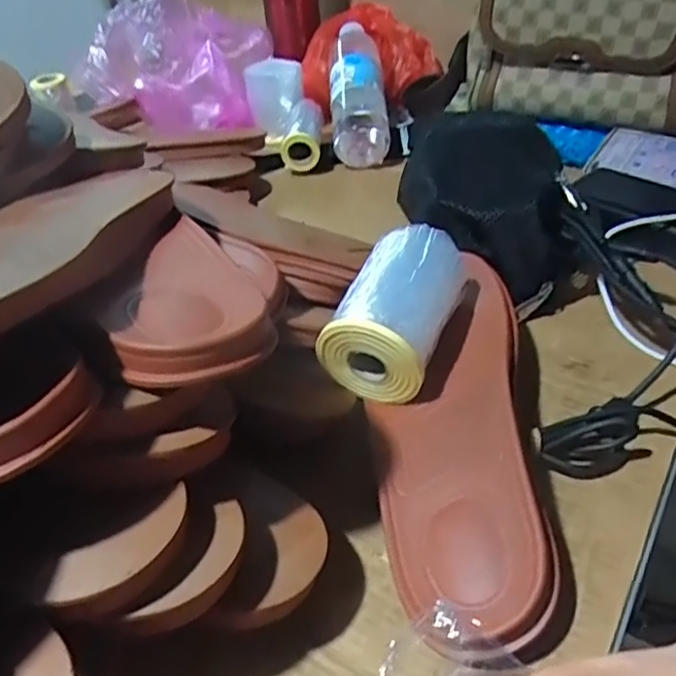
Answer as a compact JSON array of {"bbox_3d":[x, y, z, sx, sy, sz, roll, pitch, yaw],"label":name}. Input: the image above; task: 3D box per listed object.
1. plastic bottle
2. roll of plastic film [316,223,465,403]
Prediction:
[{"bbox_3d":[0.020,-0.288,0.749,0.061,0.050,0.191,-5,65,1],"label":"plastic bottle"},{"bbox_3d":[0.040,-0.018,0.422,0.065,0.073,0.106,14,43,23],"label":"roll of plastic film"}]

